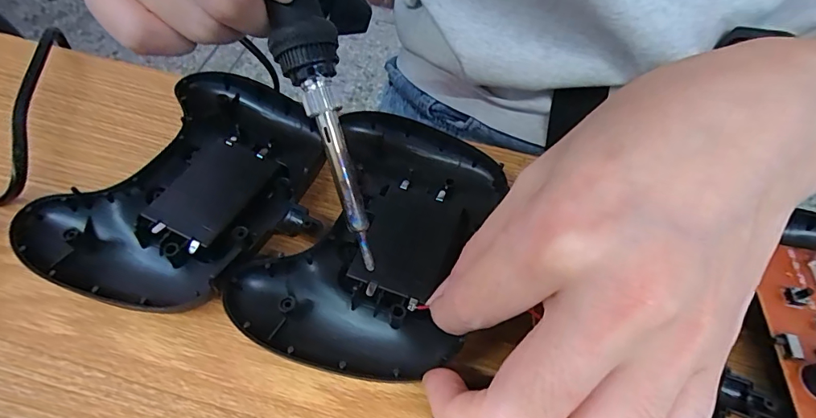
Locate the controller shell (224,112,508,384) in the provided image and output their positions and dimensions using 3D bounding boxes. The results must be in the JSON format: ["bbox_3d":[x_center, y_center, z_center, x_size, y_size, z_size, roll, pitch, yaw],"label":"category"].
[{"bbox_3d":[-0.010,0.009,0.197,0.083,0.017,0.122,18,54,8],"label":"controller shell"}]

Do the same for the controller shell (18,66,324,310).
[{"bbox_3d":[-0.094,-0.012,0.205,0.090,0.019,0.121,21,55,10],"label":"controller shell"}]

